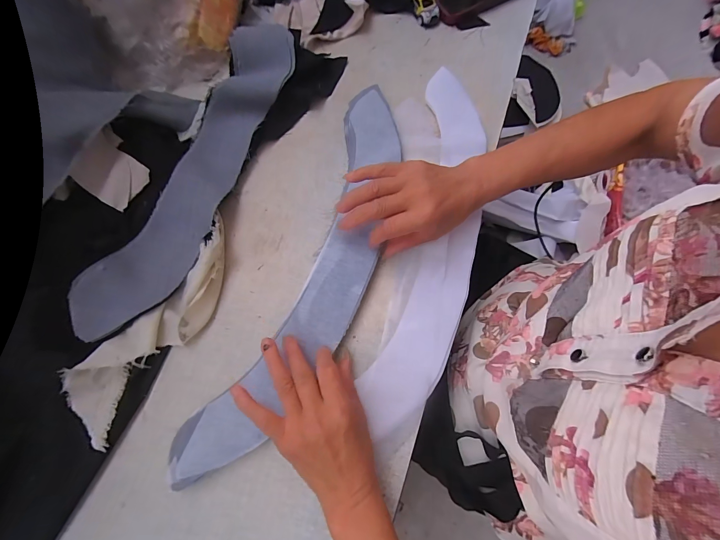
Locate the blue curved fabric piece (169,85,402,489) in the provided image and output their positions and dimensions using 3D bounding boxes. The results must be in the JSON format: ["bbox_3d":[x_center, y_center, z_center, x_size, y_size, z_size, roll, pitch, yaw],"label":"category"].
[{"bbox_3d":[-0.042,-0.006,0.347,0.103,0.013,0.463,22,75,6],"label":"blue curved fabric piece"}]

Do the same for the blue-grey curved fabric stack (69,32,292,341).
[{"bbox_3d":[-0.181,-0.122,0.363,0.080,0.021,0.412,23,75,-8],"label":"blue-grey curved fabric stack"}]

